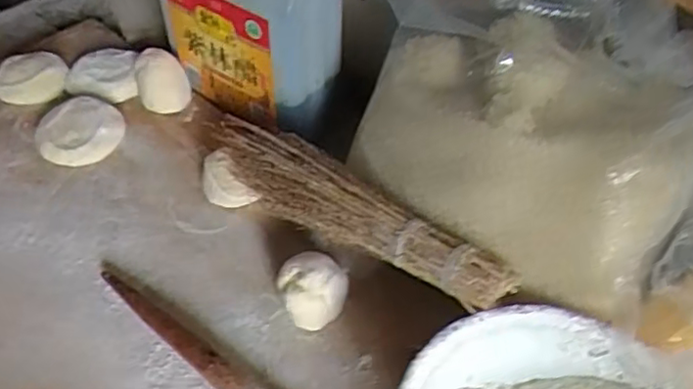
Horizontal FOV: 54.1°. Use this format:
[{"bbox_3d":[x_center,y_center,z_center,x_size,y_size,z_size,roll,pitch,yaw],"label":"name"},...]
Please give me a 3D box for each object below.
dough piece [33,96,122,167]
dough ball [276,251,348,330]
[{"bbox_3d":[-0.235,-0.054,0.598,0.072,0.023,0.072,0,48,0],"label":"dough piece"},{"bbox_3d":[-0.026,0.068,0.481,0.043,0.043,0.039,22,52,19],"label":"dough ball"}]

